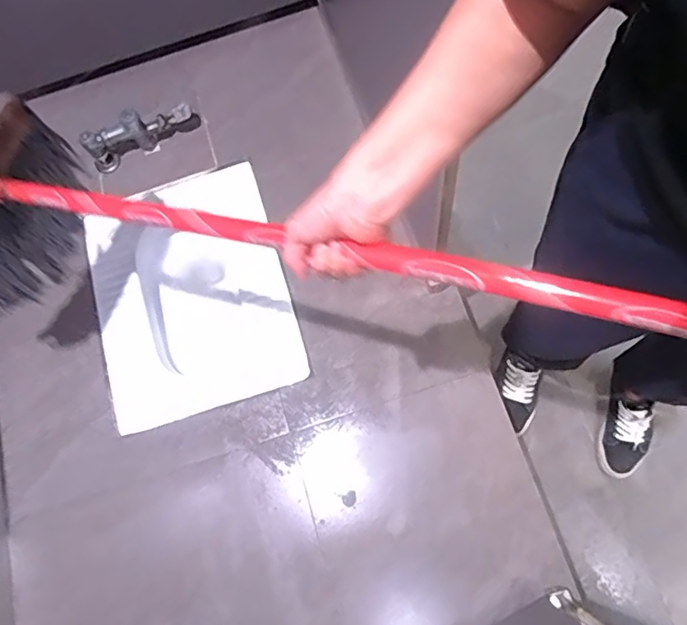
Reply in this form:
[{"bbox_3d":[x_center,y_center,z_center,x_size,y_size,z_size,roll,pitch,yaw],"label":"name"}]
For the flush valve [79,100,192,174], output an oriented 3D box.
[{"bbox_3d":[-0.490,-0.429,1.321,0.272,0.107,0.060,-27,72,-1],"label":"flush valve"}]

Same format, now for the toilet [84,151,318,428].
[{"bbox_3d":[-0.340,-0.038,1.290,0.425,0.187,0.557,-19,72,2],"label":"toilet"}]

